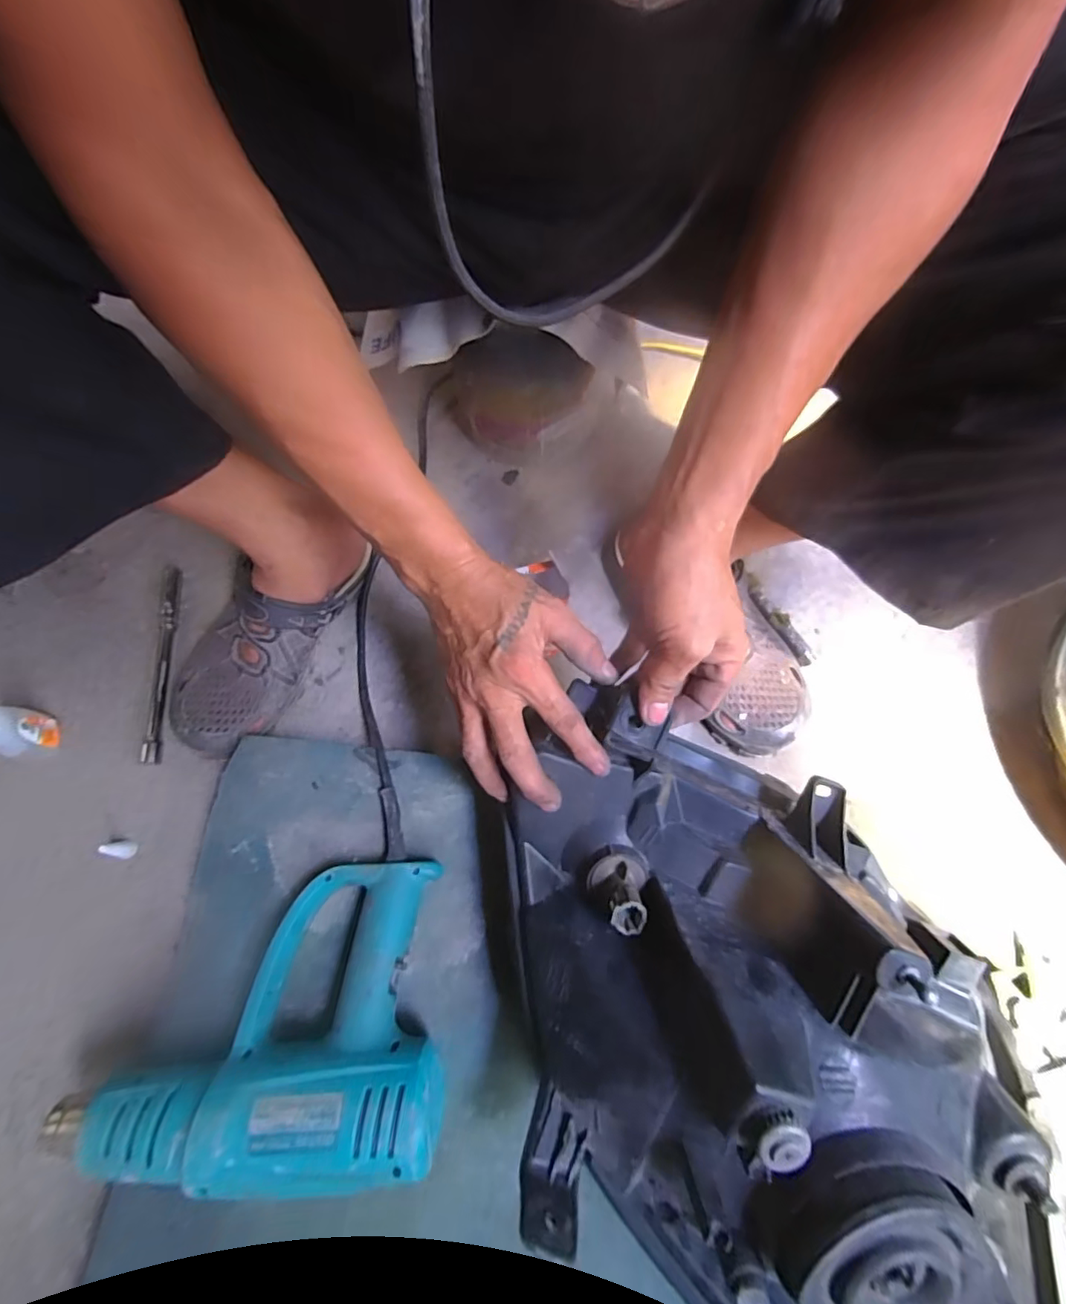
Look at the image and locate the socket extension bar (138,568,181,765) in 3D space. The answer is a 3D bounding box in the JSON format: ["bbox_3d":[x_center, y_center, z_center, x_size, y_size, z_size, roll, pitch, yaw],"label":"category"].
[{"bbox_3d":[-0.361,0.007,0.547,0.019,0.010,0.203,-6,68,-2],"label":"socket extension bar"}]

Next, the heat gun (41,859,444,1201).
[{"bbox_3d":[-0.182,0.248,0.382,0.234,0.077,0.176,-6,68,-2],"label":"heat gun"}]

